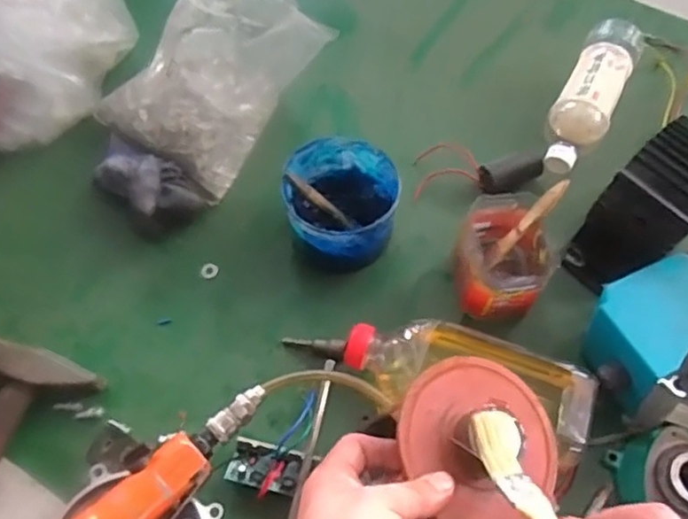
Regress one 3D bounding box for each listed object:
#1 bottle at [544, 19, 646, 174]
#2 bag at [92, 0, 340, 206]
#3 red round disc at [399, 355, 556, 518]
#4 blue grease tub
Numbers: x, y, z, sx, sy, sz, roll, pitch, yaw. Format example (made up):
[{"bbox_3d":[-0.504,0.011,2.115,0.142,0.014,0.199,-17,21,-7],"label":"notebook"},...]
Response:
[{"bbox_3d":[0.282,-0.186,0.738,0.062,0.067,0.217,27,67,11],"label":"bottle"},{"bbox_3d":[-0.145,-0.205,0.716,0.175,0.108,0.217,36,70,14],"label":"bag"},{"bbox_3d":[0.089,0.117,0.419,0.104,0.042,0.108,0,65,-1],"label":"red round disc"},{"bbox_3d":[-0.003,-0.055,0.670,0.116,0.079,0.121,3,65,0],"label":"blue grease tub"}]

